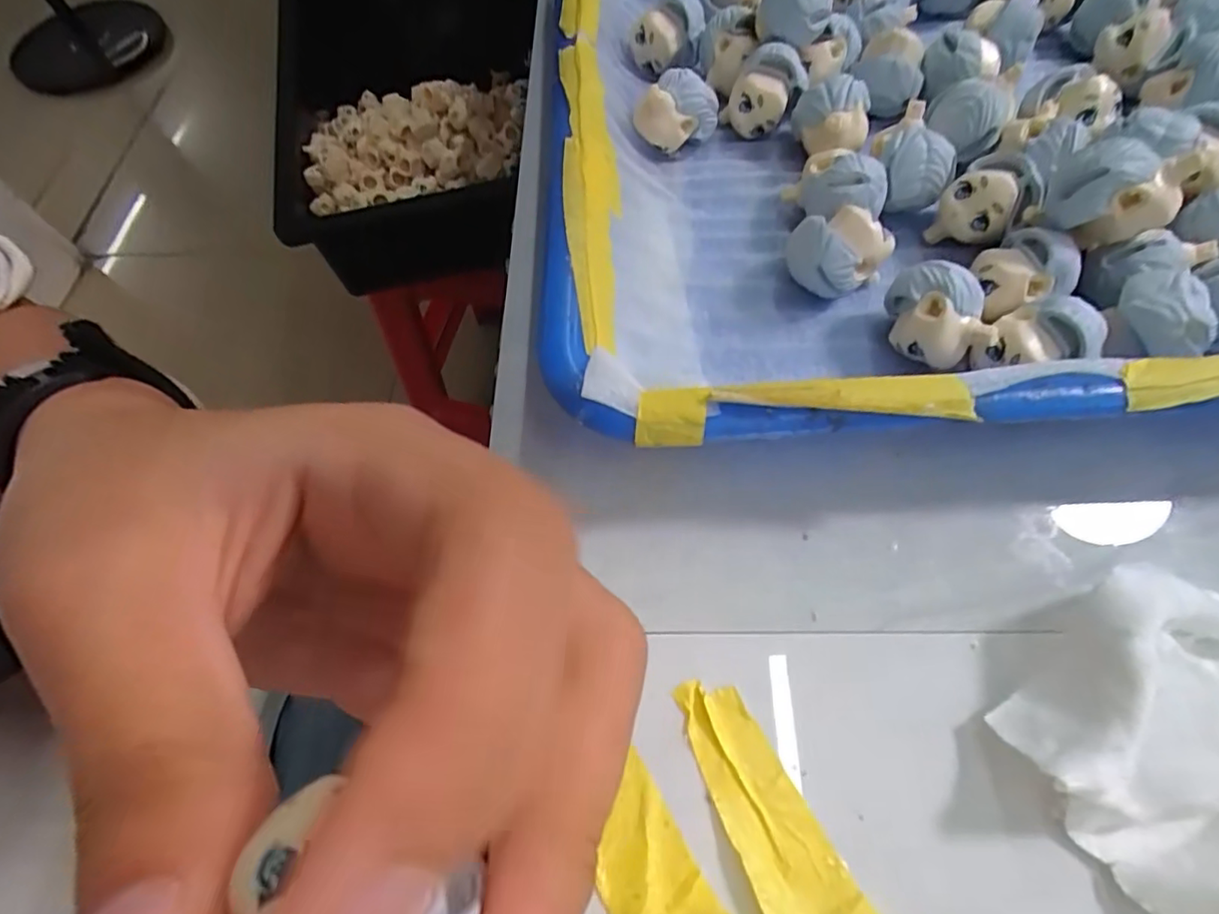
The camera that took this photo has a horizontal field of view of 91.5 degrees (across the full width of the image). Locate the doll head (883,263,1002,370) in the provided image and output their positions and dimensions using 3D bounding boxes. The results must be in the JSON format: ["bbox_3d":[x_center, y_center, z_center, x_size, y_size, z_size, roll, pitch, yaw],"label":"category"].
[{"bbox_3d":[0.088,-0.038,0.157,0.019,0.018,0.025,-6,63,-1],"label":"doll head"}]

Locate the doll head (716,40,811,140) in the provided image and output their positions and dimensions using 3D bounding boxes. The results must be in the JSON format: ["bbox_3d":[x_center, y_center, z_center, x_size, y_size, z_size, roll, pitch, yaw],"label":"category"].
[{"bbox_3d":[0.053,-0.125,0.204,0.024,0.024,0.020,16,65,10],"label":"doll head"}]

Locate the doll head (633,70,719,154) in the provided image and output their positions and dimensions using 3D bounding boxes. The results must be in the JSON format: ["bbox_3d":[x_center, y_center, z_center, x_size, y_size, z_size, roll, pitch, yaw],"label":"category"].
[{"bbox_3d":[0.023,-0.114,0.200,0.019,0.023,0.022,40,71,19],"label":"doll head"}]

